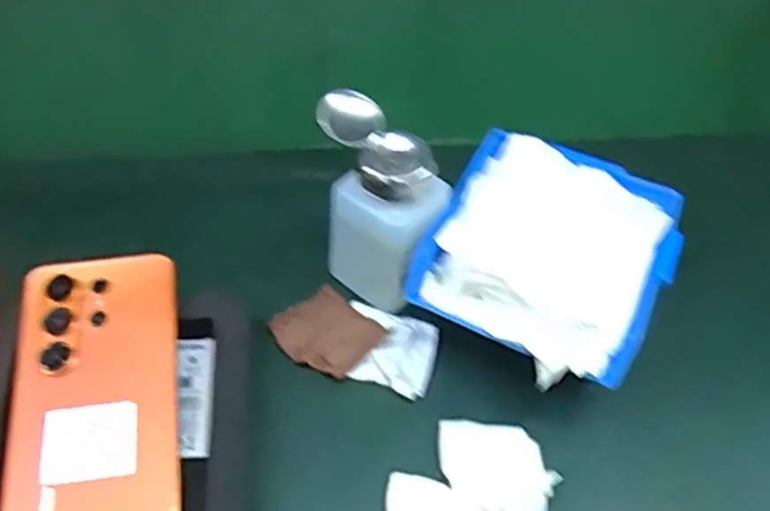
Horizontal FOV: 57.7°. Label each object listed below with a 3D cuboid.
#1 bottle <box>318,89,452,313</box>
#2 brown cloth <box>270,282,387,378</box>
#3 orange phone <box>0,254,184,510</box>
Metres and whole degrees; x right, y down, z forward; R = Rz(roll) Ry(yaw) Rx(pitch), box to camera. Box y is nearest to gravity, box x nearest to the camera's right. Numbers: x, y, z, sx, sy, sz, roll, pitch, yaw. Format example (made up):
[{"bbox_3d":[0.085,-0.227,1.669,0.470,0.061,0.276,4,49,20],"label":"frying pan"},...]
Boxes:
[{"bbox_3d":[-0.006,-0.032,0.398,0.077,0.100,0.048,25,51,19],"label":"bottle"},{"bbox_3d":[-0.034,0.045,0.409,0.048,0.016,0.055,-31,56,-27],"label":"brown cloth"},{"bbox_3d":[-0.143,0.075,0.346,0.078,0.011,0.167,-6,59,-9],"label":"orange phone"}]

